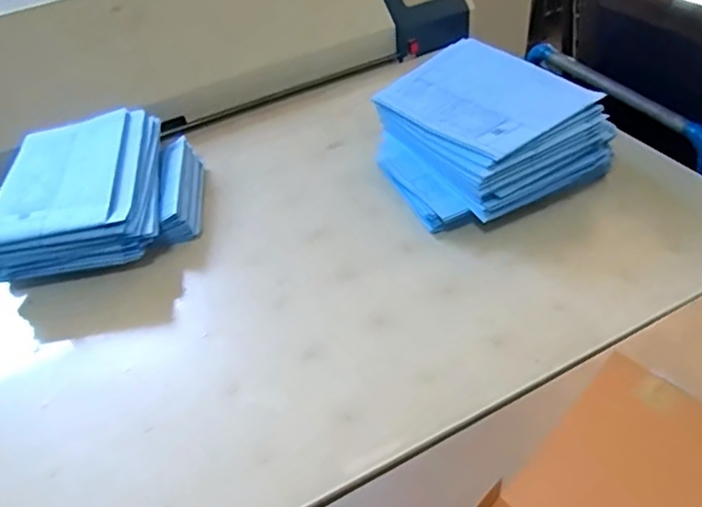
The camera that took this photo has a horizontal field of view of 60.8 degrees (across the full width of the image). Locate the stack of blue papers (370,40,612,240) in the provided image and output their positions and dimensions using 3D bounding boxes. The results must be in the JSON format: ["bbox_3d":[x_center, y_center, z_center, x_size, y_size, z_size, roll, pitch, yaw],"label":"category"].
[{"bbox_3d":[0.181,-0.190,0.935,0.276,0.138,0.333,-23,45,-17],"label":"stack of blue papers"}]

